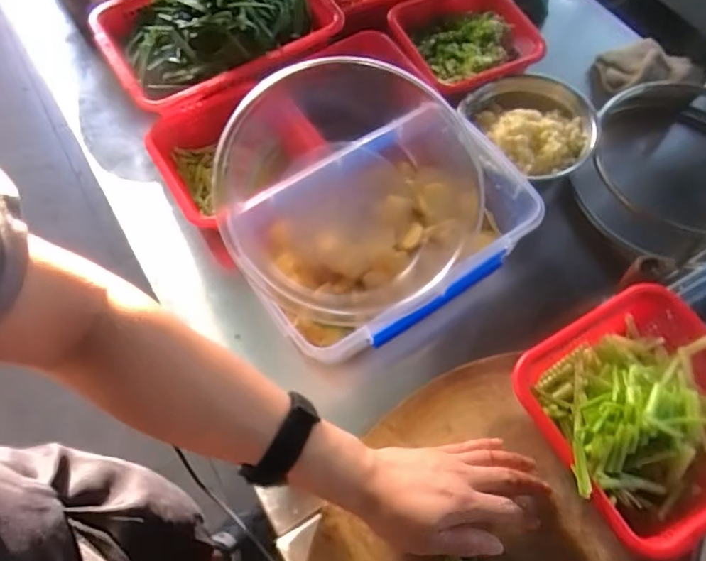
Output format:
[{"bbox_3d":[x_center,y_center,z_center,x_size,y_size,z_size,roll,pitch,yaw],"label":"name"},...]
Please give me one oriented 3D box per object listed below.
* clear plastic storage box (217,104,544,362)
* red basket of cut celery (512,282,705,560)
[{"bbox_3d":[0.043,-0.057,0.576,0.327,0.083,0.202,-32,68,-14],"label":"clear plastic storage box"},{"bbox_3d":[0.252,0.106,0.446,0.194,0.060,0.174,-27,66,-12],"label":"red basket of cut celery"}]

